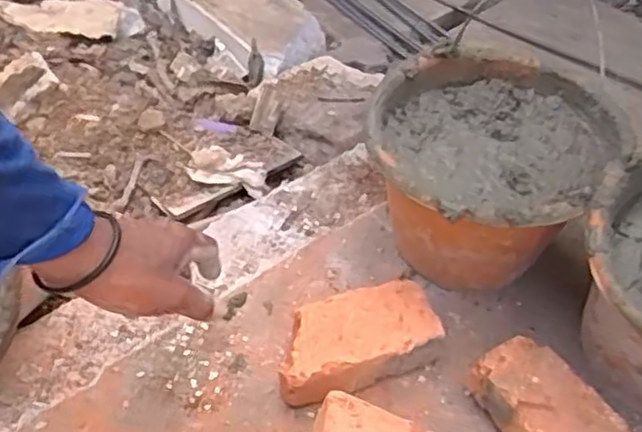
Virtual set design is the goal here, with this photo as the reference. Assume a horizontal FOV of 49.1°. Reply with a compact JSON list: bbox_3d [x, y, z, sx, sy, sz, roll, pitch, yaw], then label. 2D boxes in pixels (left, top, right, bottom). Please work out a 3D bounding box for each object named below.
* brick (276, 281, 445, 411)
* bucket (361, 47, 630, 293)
[{"bbox_3d":[0.028,0.118,0.660,0.166,0.050,0.084,-18,50,-19],"label":"brick"},{"bbox_3d":[0.161,-0.036,0.711,0.222,0.156,0.242,1,46,-1],"label":"bucket"}]

